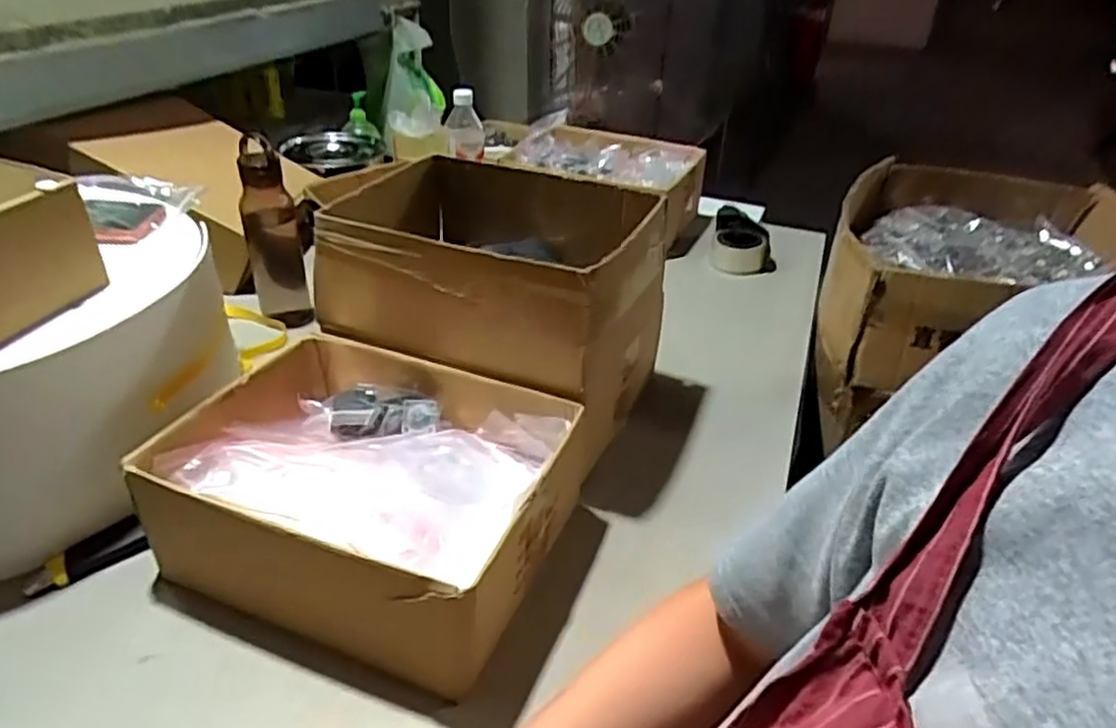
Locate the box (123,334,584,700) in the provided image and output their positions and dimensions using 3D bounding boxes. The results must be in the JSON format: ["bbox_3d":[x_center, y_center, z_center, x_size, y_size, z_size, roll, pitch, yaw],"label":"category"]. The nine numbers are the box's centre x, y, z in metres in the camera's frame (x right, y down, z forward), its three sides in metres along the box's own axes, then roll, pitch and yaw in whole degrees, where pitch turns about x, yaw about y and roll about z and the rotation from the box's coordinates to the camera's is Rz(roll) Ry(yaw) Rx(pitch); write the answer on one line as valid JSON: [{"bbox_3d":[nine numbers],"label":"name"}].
[{"bbox_3d":[-0.166,0.117,0.659,0.322,0.125,0.253,14,35,17],"label":"box"}]

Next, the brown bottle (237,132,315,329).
[{"bbox_3d":[-0.381,-0.172,0.975,0.074,0.239,0.065,-11,36,-19],"label":"brown bottle"}]

